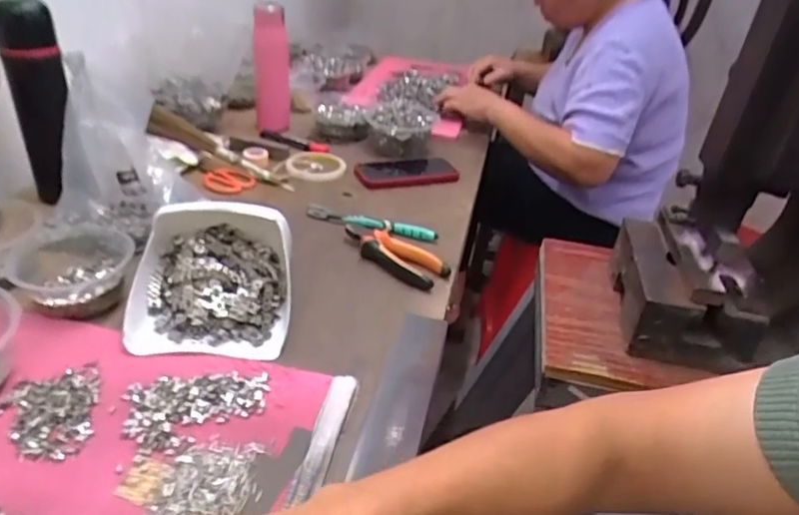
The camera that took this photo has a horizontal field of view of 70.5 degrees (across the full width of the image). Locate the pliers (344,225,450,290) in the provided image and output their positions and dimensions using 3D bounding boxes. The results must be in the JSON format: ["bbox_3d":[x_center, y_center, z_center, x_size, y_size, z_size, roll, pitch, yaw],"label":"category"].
[{"bbox_3d":[-0.008,-0.008,0.720,0.148,0.018,0.059,28,38,29],"label":"pliers"}]

